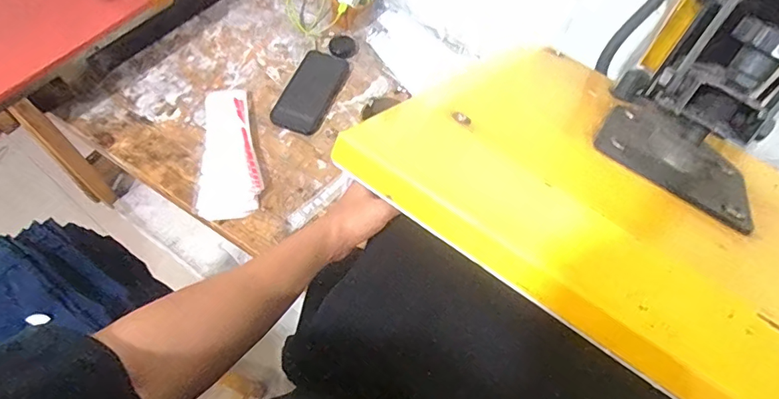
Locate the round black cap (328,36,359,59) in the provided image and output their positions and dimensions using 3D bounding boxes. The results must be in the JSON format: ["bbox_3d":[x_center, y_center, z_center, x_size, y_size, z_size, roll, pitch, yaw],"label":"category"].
[{"bbox_3d":[-0.085,-0.281,0.904,0.051,0.014,0.049,1,60,-2],"label":"round black cap"}]

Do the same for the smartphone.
[{"bbox_3d":[-0.133,-0.191,0.850,0.085,0.014,0.177,20,62,9],"label":"smartphone"}]

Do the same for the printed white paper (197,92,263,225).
[{"bbox_3d":[-0.254,-0.083,0.780,0.090,0.019,0.247,-5,61,-5],"label":"printed white paper"}]

